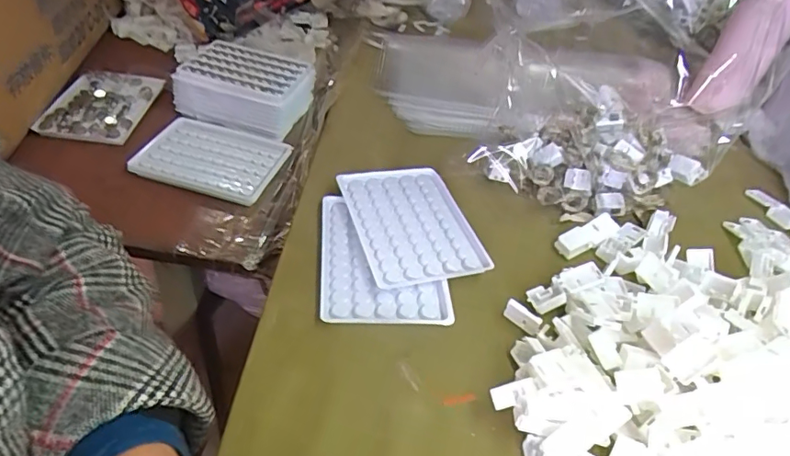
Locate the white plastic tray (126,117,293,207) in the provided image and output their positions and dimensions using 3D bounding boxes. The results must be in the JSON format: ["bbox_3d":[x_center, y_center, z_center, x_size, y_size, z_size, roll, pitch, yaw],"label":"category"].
[{"bbox_3d":[-0.183,-0.070,0.528,0.133,0.011,0.094,17,43,7],"label":"white plastic tray"}]

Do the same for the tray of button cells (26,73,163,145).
[{"bbox_3d":[-0.319,-0.133,0.572,0.093,0.013,0.118,6,42,0],"label":"tray of button cells"}]

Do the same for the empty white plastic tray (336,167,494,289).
[{"bbox_3d":[0.012,-0.004,0.433,0.090,0.020,0.123,-10,45,-17],"label":"empty white plastic tray"}]

